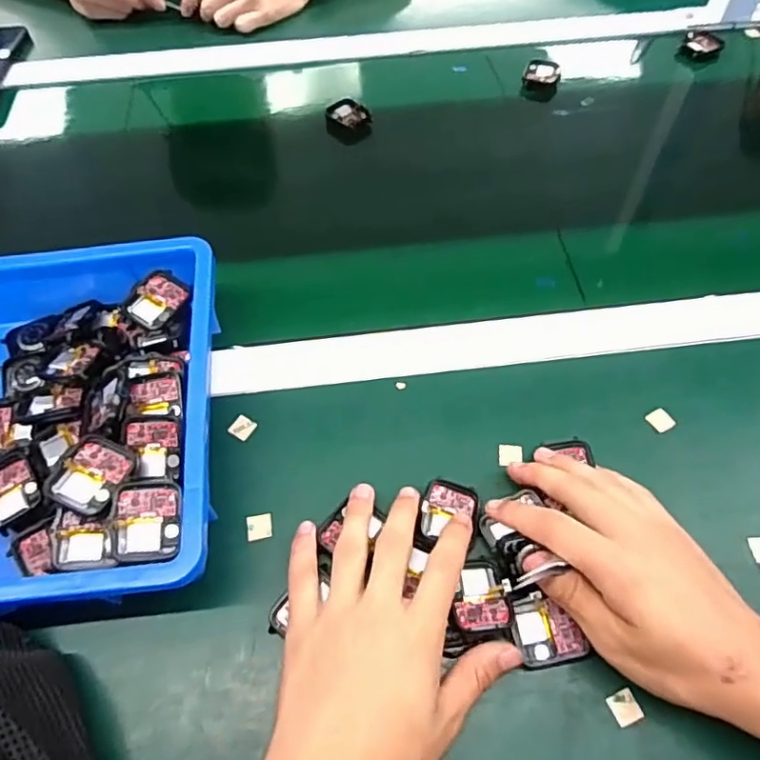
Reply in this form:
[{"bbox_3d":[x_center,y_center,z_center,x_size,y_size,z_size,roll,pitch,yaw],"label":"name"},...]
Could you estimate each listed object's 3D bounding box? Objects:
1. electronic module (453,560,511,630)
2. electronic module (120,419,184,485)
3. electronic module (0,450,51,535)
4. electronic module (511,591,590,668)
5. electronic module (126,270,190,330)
[{"bbox_3d":[0.058,0.126,0.340,0.031,0.015,0.041,-3,56,-1],"label":"electronic module"},{"bbox_3d":[-0.136,0.041,0.346,0.037,0.011,0.037,-5,92,-3],"label":"electronic module"},{"bbox_3d":[-0.231,0.069,0.363,0.036,0.008,0.049,-28,70,-16],"label":"electronic module"},{"bbox_3d":[0.098,0.144,0.336,0.035,0.008,0.037,-9,56,-5],"label":"electronic module"},{"bbox_3d":[-0.157,-0.058,0.411,0.033,0.004,0.043,34,69,6],"label":"electronic module"}]

